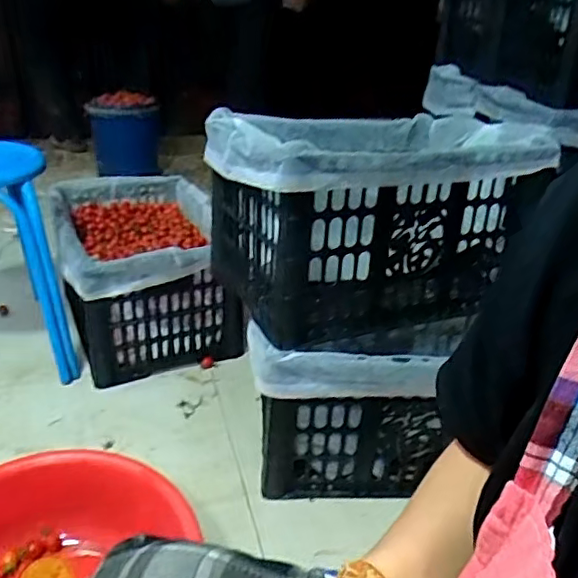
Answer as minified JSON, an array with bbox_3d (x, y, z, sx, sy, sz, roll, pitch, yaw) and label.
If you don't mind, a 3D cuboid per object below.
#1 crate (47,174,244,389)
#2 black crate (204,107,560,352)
[{"bbox_3d":[-0.352,-0.050,1.363,0.350,0.300,0.475,-8,31,-23],"label":"crate"},{"bbox_3d":[0.124,-0.135,0.983,0.471,0.292,0.317,-10,31,-24],"label":"black crate"}]

